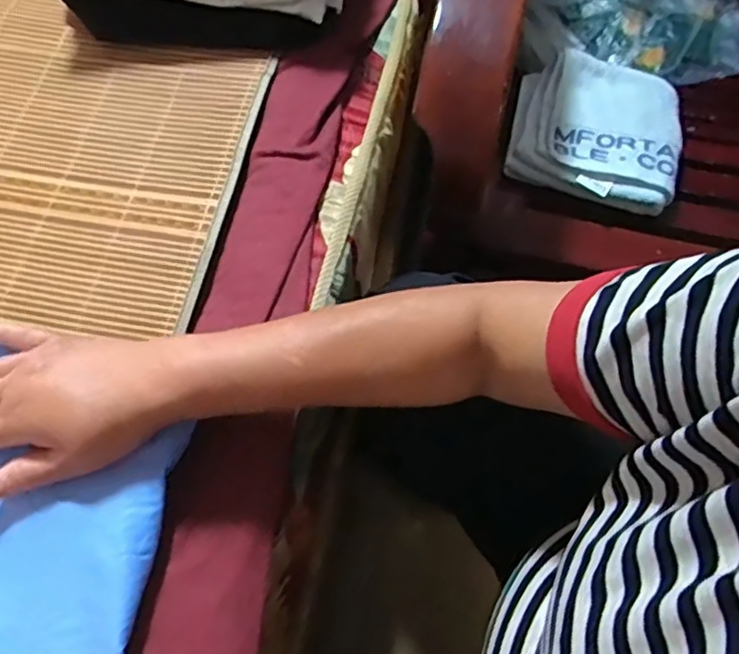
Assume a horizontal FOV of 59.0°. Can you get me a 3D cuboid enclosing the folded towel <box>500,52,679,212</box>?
[{"bbox_3d":[0.254,-0.223,0.733,0.179,0.033,0.183,16,66,6],"label":"folded towel"}]

